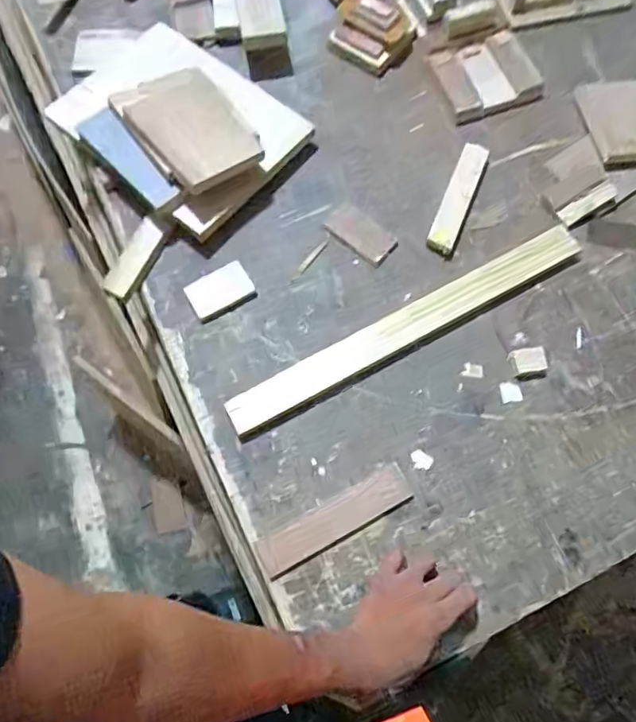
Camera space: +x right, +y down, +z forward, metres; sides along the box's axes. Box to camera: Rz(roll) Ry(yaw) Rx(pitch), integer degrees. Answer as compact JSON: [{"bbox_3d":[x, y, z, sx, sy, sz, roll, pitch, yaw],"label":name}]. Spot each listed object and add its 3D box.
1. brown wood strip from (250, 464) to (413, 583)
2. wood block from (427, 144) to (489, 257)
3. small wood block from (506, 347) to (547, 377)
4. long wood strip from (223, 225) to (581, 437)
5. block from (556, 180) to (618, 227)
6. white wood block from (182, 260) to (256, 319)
[{"bbox_3d":[0.019,0.172,0.587,0.175,0.004,0.039,-28,74,-8],"label":"brown wood strip"},{"bbox_3d":[0.178,-0.206,0.693,0.032,0.020,0.154,22,74,7],"label":"wood block"},{"bbox_3d":[0.245,0.000,0.633,0.044,0.009,0.028,-12,73,-4],"label":"small wood block"},{"bbox_3d":[0.110,-0.040,0.647,0.466,0.012,0.042,-28,74,-8],"label":"long wood strip"},{"bbox_3d":[0.337,-0.197,0.681,0.076,0.010,0.024,-30,75,-9],"label":"block"},{"bbox_3d":[-0.120,-0.087,0.662,0.076,0.014,0.044,-28,74,-9],"label":"white wood block"}]

